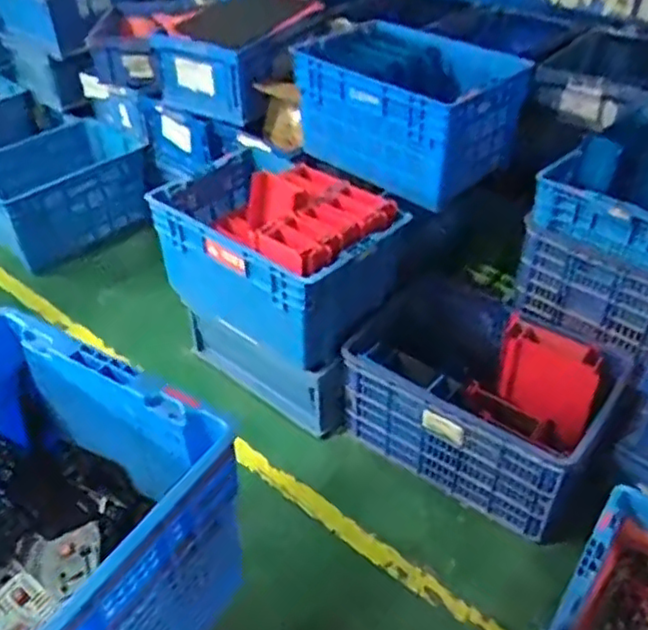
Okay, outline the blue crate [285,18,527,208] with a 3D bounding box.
[{"bbox_3d":[0.207,-0.578,1.888,0.587,0.365,0.379,31,49,33],"label":"blue crate"}]

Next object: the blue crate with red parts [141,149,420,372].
[{"bbox_3d":[-0.127,-0.184,1.803,0.587,0.381,0.383,28,48,30],"label":"blue crate with red parts"}]

